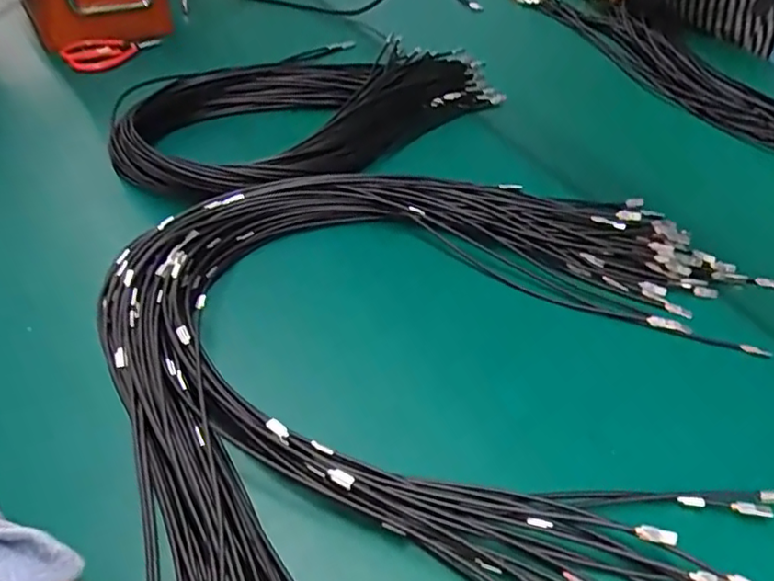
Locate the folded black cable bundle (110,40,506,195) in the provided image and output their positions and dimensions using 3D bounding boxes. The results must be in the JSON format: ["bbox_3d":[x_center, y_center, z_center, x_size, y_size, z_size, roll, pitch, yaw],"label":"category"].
[{"bbox_3d":[-0.098,-0.234,0.712,0.258,0.044,0.444,36,52,27],"label":"folded black cable bundle"}]

